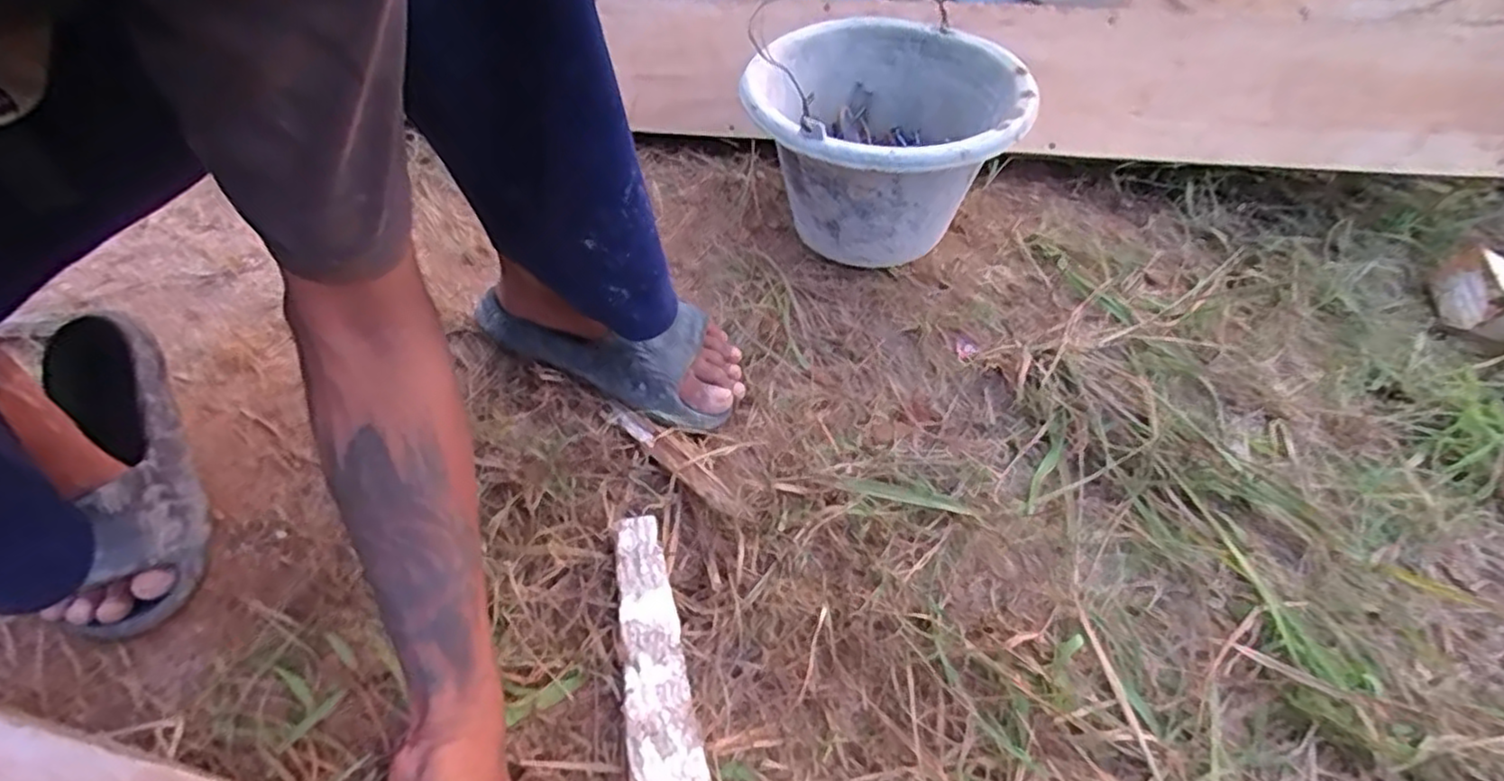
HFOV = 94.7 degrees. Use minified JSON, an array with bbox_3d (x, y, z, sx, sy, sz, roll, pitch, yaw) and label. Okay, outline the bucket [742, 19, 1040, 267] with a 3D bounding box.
[{"bbox_3d":[0.127,-0.232,0.678,0.236,0.167,0.247,0,56,0],"label":"bucket"}]

